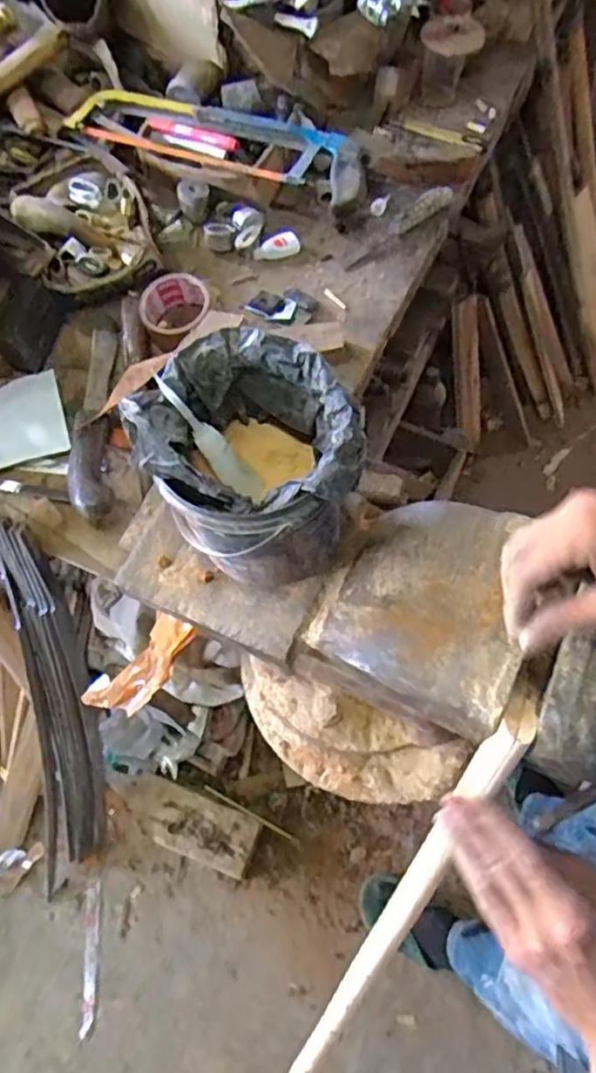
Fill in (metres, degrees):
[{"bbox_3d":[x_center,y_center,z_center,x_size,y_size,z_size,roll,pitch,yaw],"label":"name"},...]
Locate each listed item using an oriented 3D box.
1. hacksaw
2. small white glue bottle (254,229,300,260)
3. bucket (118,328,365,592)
[{"bbox_3d":[-0.105,-0.531,0.870,0.417,0.034,0.100,22,67,11],"label":"hacksaw"},{"bbox_3d":[-0.024,-0.383,0.861,0.070,0.023,0.034,-26,67,-11],"label":"small white glue bottle"},{"bbox_3d":[-0.029,-0.049,0.453,0.135,0.130,0.140,-39,70,-16],"label":"bucket"}]

